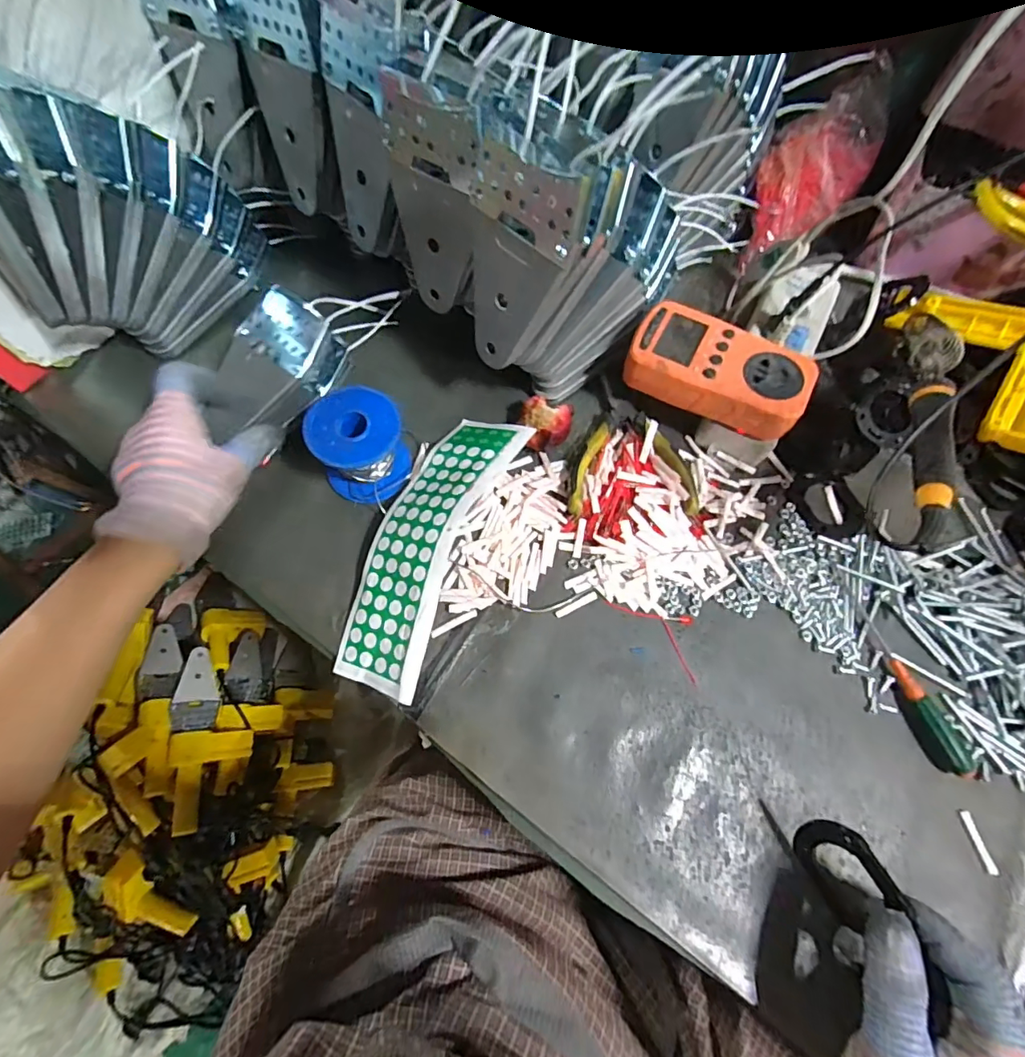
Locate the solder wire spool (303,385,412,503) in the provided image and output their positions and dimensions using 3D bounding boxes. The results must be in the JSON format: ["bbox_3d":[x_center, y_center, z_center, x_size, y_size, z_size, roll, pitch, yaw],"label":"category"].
[{"bbox_3d":[-0.109,-0.059,0.365,0.062,0.061,0.062,0,71,0],"label":"solder wire spool"}]

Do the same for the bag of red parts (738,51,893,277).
[{"bbox_3d":[0.265,-0.316,0.444,0.079,0.078,0.183,38,94,12],"label":"bag of red parts"}]

